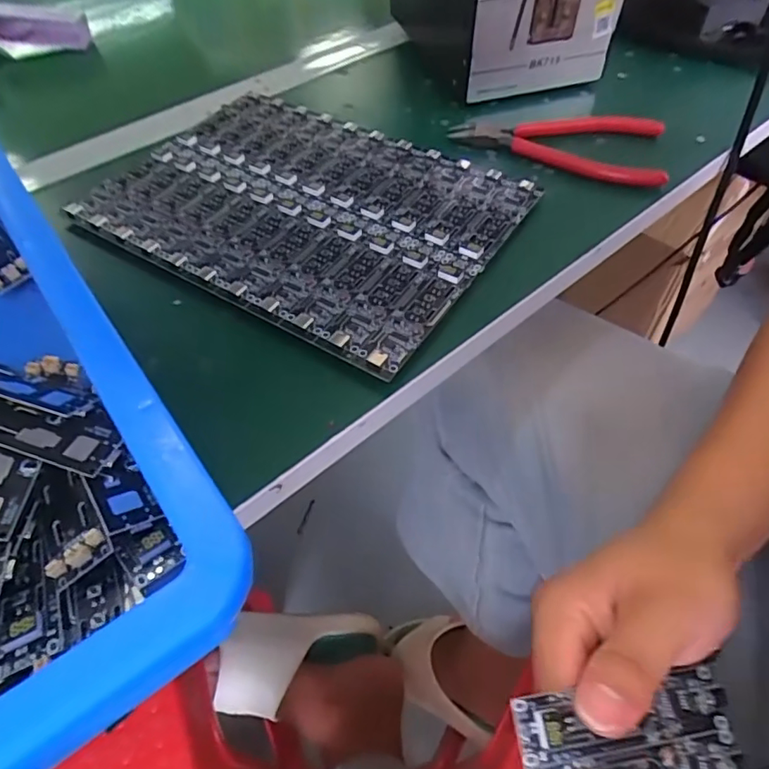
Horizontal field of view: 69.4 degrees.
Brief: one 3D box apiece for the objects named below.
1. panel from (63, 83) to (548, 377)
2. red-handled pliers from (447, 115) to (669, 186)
[{"bbox_3d":[-0.054,-0.117,0.359,0.250,0.006,0.182,27,58,19],"label":"panel"},{"bbox_3d":[0.126,-0.181,0.405,0.148,0.011,0.077,15,55,12],"label":"red-handled pliers"}]

